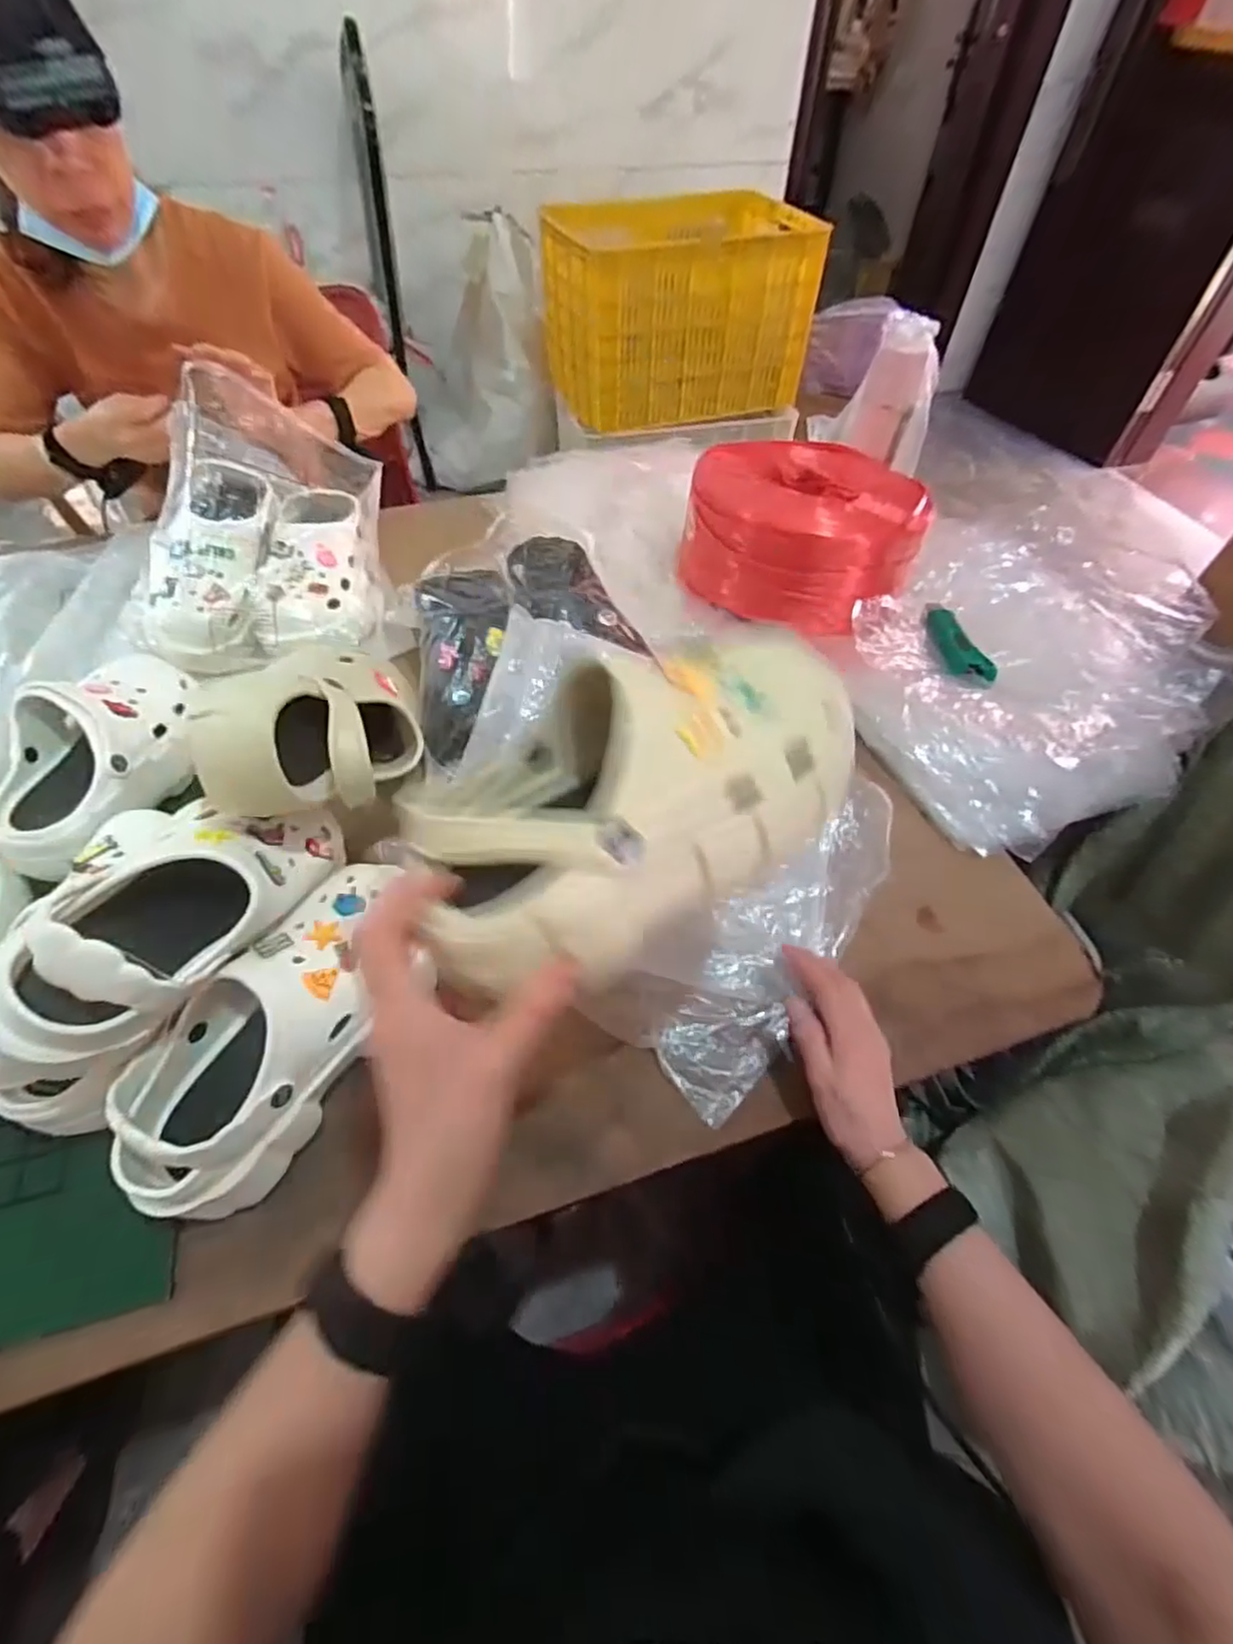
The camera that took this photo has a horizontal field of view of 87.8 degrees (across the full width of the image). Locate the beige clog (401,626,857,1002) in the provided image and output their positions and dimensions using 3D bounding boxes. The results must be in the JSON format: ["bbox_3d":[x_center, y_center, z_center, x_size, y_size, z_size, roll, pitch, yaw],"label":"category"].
[{"bbox_3d":[0.009,-0.017,0.318,0.239,0.089,0.128,-32,60,-22],"label":"beige clog"}]

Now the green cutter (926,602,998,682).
[{"bbox_3d":[0.391,-0.218,0.739,0.039,0.024,0.159,0,53,-2],"label":"green cutter"}]

